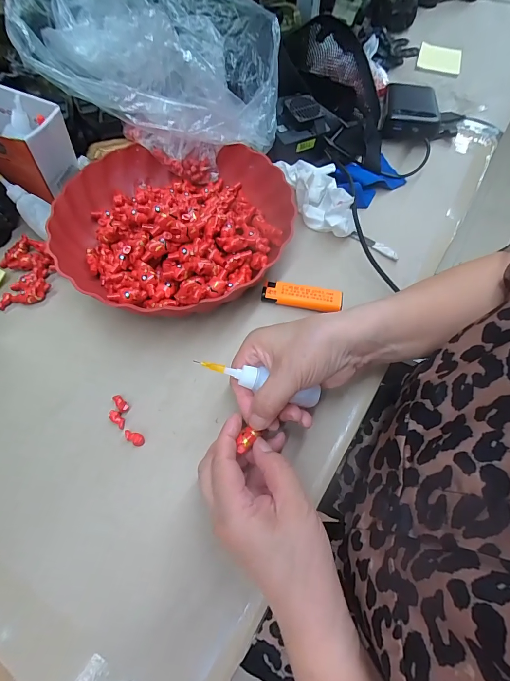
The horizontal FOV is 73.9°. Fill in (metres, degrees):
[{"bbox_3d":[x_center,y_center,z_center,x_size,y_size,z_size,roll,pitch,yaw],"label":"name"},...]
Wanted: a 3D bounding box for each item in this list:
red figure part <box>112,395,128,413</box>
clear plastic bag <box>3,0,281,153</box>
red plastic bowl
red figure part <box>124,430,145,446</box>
[{"bbox_3d":[-0.117,0.054,0.295,0.008,0.005,0.018,-37,68,-20],"label":"red figure part"},{"bbox_3d":[-0.113,-0.325,0.398,0.282,0.109,0.238,3,61,2],"label":"clear plastic bag"},{"bbox_3d":[-0.089,-0.134,0.364,0.237,0.066,0.238,0,61,0],"label":"red plastic bowl"},{"bbox_3d":[-0.101,0.080,0.281,0.019,0.007,0.009,28,64,14],"label":"red figure part"}]

